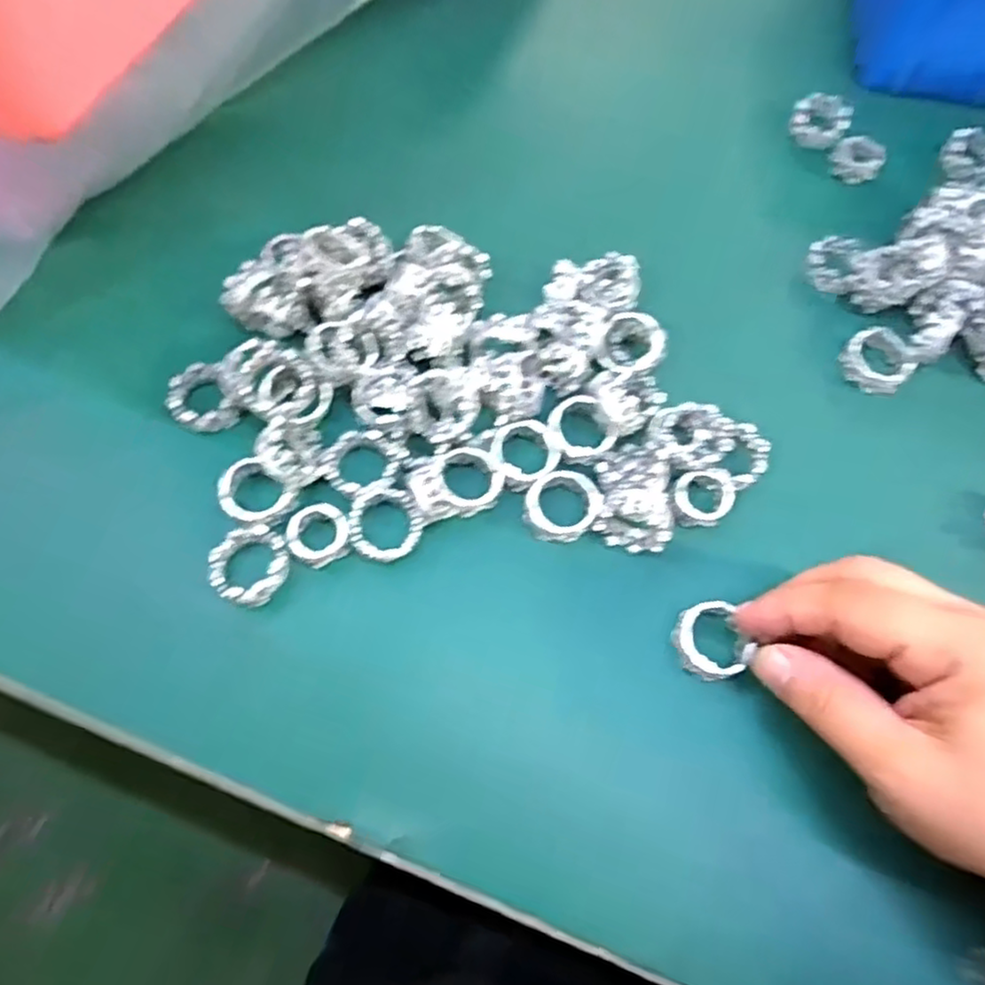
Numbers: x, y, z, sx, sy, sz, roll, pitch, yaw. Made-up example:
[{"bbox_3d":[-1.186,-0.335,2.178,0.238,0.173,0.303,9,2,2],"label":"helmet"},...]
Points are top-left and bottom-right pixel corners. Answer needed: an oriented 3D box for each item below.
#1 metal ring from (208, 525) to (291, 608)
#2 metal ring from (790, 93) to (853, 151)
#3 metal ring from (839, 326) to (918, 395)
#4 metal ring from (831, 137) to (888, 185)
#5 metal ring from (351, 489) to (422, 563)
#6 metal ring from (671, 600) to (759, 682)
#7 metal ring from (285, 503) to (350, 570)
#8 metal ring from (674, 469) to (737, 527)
[{"bbox_3d":[-0.092,0.027,0.265,0.028,0.008,0.029,1,68,-4],"label":"metal ring"},{"bbox_3d":[0.179,-0.203,0.382,0.030,0.012,0.030,1,68,-4],"label":"metal ring"},{"bbox_3d":[0.174,-0.059,0.319,0.029,0.015,0.027,1,68,-4],"label":"metal ring"},{"bbox_3d":[0.193,-0.176,0.370,0.025,0.012,0.025,1,68,-4],"label":"metal ring"},{"bbox_3d":[-0.042,0.012,0.274,0.027,0.011,0.029,-31,74,-15],"label":"metal ring"},{"bbox_3d":[0.082,0.056,0.261,0.029,0.009,0.028,1,70,-1],"label":"metal ring"},{"bbox_3d":[-0.067,0.016,0.271,0.023,0.005,0.023,1,68,-4],"label":"metal ring"},{"bbox_3d":[0.086,0.002,0.286,0.023,0.009,0.024,0,81,0],"label":"metal ring"}]

